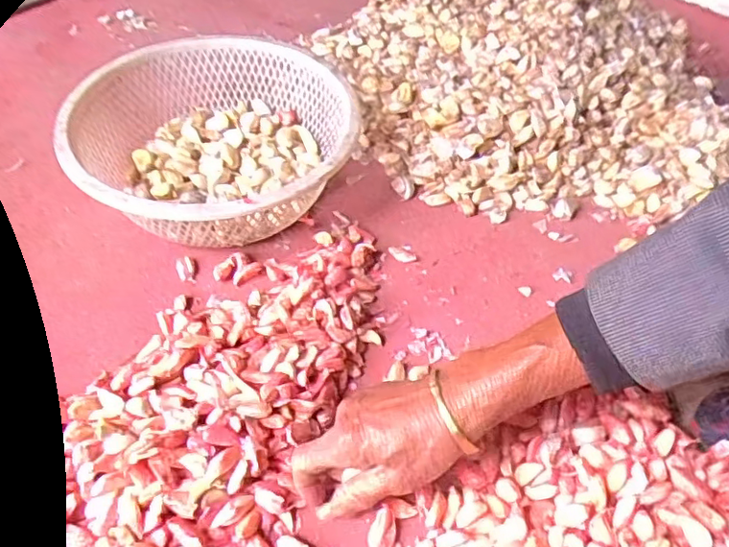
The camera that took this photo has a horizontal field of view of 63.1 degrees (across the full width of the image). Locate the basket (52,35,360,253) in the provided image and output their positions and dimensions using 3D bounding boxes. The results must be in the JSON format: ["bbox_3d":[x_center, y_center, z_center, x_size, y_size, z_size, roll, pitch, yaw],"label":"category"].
[{"bbox_3d":[-0.151,-0.123,0.607,0.261,0.103,0.269,-7,50,-8],"label":"basket"}]

